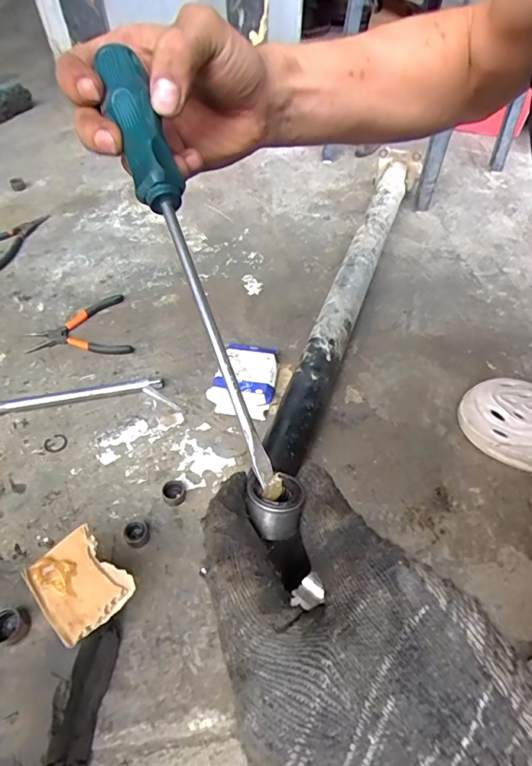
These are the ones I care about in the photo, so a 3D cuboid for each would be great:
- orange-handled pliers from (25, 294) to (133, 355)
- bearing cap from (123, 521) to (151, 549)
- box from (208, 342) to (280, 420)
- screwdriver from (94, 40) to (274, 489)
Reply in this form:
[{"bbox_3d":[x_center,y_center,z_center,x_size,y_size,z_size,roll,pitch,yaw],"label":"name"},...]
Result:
[{"bbox_3d":[-0.263,-0.072,0.641,0.133,0.006,0.109,-15,54,-12],"label":"orange-handled pliers"},{"bbox_3d":[-0.136,0.158,0.482,0.025,0.019,0.027,0,52,0],"label":"bearing cap"},{"bbox_3d":[-0.026,-0.005,0.608,0.079,0.032,0.106,14,53,10],"label":"box"},{"bbox_3d":[-0.038,-0.063,0.219,0.021,0.025,0.228,-18,76,-16],"label":"screwdriver"}]

